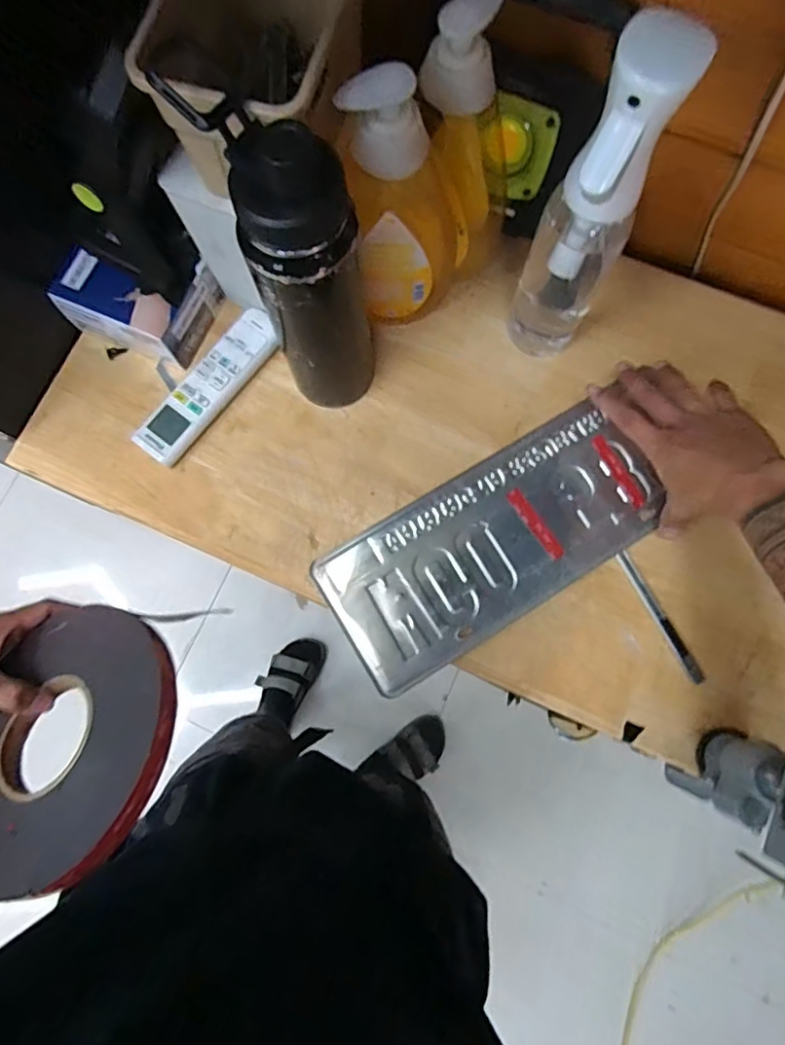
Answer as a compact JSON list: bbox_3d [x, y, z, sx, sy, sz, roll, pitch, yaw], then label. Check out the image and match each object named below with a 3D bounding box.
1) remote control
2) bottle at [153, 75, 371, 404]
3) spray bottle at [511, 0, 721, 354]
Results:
[{"bbox_3d":[-0.177,-0.132,0.548,0.044,0.026,0.171,38,82,8],"label":"remote control"},{"bbox_3d":[-0.068,-0.181,0.434,0.075,0.270,0.099,-25,79,-4],"label":"bottle"},{"bbox_3d":[0.143,-0.215,0.434,0.071,0.286,0.051,23,80,6],"label":"spray bottle"}]

